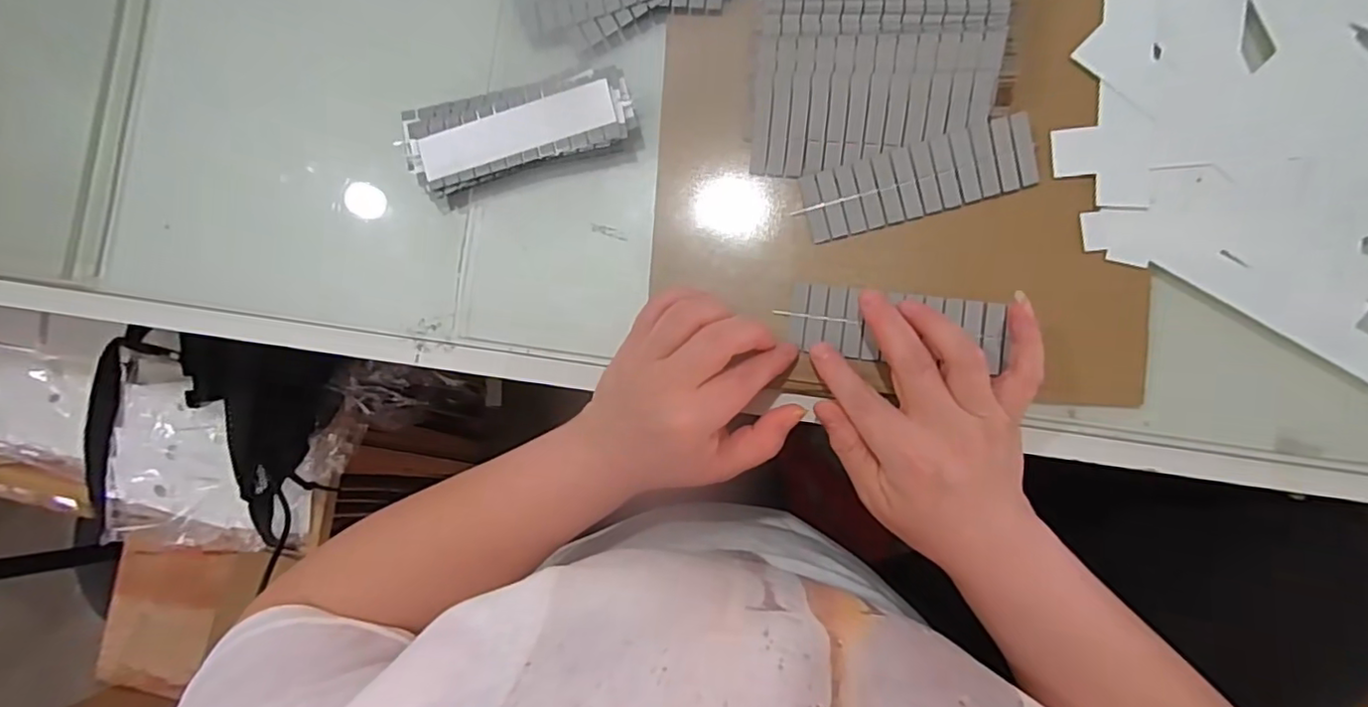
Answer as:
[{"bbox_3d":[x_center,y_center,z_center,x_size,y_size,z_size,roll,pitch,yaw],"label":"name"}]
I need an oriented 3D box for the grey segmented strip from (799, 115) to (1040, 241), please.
[{"bbox_3d":[0.132,-0.098,0.346,0.124,0.010,0.039,-14,85,7],"label":"grey segmented strip"}]

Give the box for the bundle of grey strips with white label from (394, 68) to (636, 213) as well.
[{"bbox_3d":[-0.102,-0.133,0.380,0.143,0.019,0.058,-9,85,7],"label":"bundle of grey strips with white label"}]

